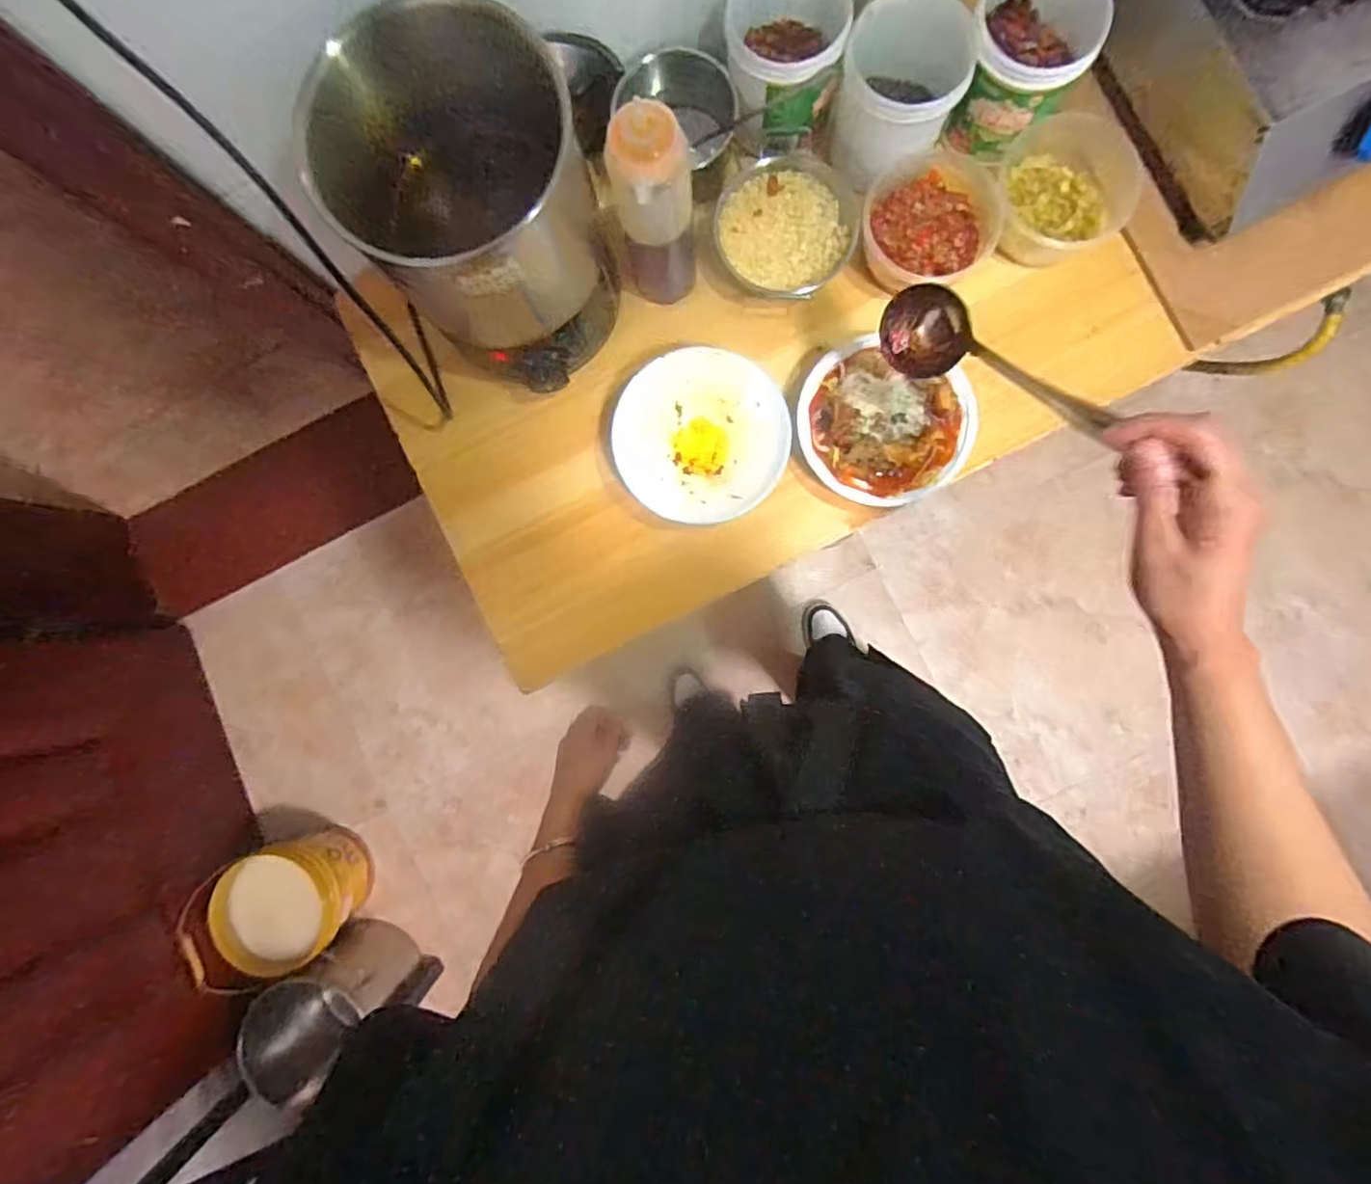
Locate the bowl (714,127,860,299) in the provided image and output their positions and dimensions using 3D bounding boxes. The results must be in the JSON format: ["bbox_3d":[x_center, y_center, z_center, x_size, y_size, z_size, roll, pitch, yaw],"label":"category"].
[{"bbox_3d":[0.096,-0.380,0.658,0.139,0.048,0.152,0,88,3],"label":"bowl"}]

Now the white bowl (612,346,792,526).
[{"bbox_3d":[0.017,-0.155,0.661,0.163,0.049,0.170,0,88,3],"label":"white bowl"}]

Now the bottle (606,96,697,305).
[{"bbox_3d":[-0.026,-0.331,0.585,0.074,0.219,0.056,-14,87,3],"label":"bottle"}]

